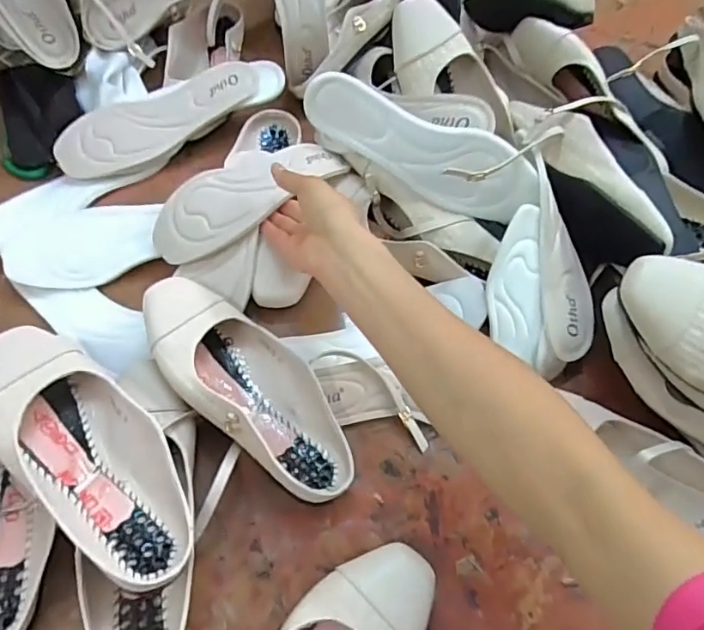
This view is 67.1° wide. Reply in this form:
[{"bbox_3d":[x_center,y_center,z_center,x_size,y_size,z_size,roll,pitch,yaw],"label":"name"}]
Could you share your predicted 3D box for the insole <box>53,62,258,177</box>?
[{"bbox_3d":[-0.204,-0.207,0.575,0.223,0.014,0.075,-23,86,-10],"label":"insole"}]

